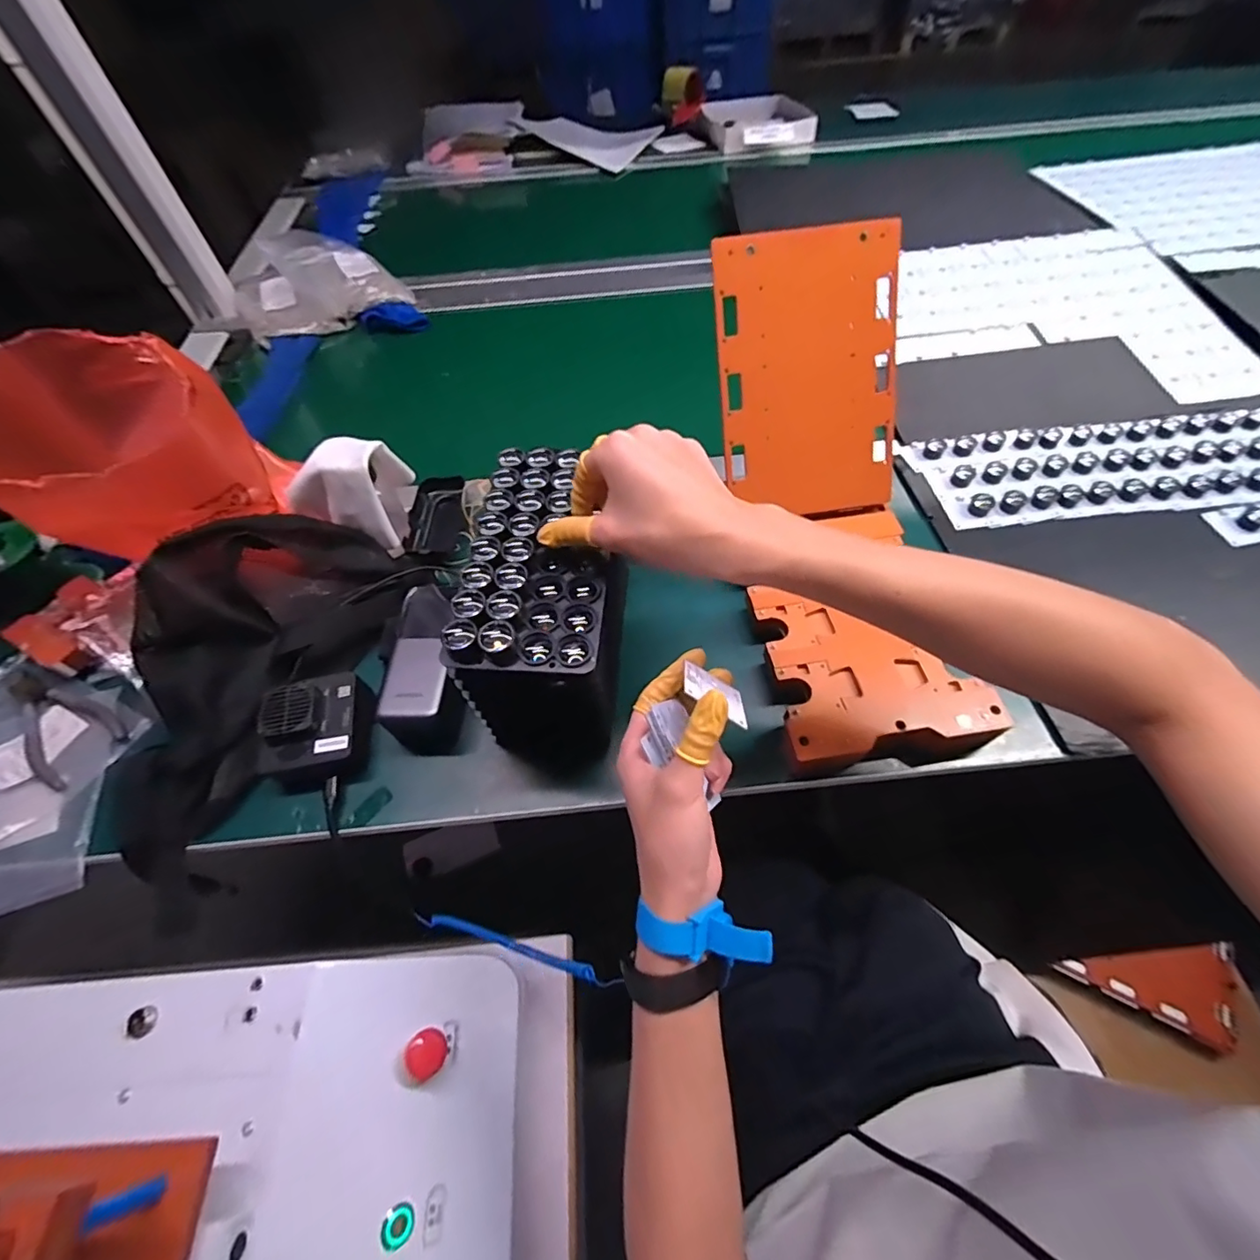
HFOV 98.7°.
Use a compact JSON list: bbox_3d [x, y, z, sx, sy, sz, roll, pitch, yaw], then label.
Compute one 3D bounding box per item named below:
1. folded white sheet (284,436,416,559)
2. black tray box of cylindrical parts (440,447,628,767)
[{"bbox_3d":[-0.269,-0.142,0.539,0.083,0.097,0.086,11,59,10],"label":"folded white sheet"},{"bbox_3d":[-0.061,-0.010,0.447,0.095,0.181,0.188,2,59,4],"label":"black tray box of cylindrical parts"}]

